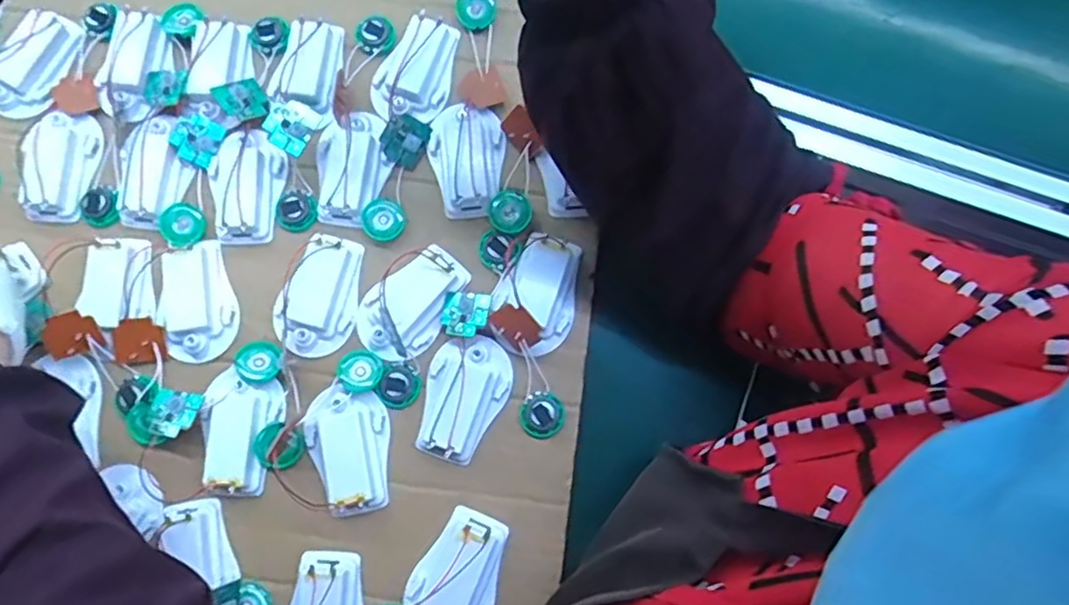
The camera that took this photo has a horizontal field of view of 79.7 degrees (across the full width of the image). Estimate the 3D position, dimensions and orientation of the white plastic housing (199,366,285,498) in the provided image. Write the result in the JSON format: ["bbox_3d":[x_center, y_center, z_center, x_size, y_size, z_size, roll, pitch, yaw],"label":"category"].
[{"bbox_3d":[-0.191,0.083,0.410,0.046,0.013,0.073,10,80,1],"label":"white plastic housing"}]

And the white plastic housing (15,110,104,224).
[{"bbox_3d":[-0.333,-0.095,0.443,0.047,0.015,0.078,7,80,0],"label":"white plastic housing"}]

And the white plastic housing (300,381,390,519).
[{"bbox_3d":[-0.118,0.093,0.407,0.050,0.015,0.081,-19,81,-4],"label":"white plastic housing"}]

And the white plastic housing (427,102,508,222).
[{"bbox_3d":[-0.046,-0.098,0.438,0.051,0.019,0.077,-5,80,-2],"label":"white plastic housing"}]

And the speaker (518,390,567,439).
[{"bbox_3d":[0.005,0.072,0.412,0.029,0.009,0.029,37,81,5],"label":"speaker"}]

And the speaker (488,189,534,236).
[{"bbox_3d":[-0.017,-0.061,0.432,0.029,0.011,0.030,0,80,-1],"label":"speaker"}]

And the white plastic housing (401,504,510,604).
[{"bbox_3d":[-0.045,0.165,0.388,0.053,0.024,0.072,26,81,4],"label":"white plastic housing"}]

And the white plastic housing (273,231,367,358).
[{"bbox_3d":[-0.144,-0.007,0.423,0.050,0.013,0.079,9,80,1],"label":"white plastic housing"}]

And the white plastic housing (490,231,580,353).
[{"bbox_3d":[0.001,-0.007,0.419,0.050,0.019,0.079,10,80,1],"label":"white plastic housing"}]

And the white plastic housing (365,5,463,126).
[{"bbox_3d":[-0.085,-0.165,0.450,0.054,0.018,0.075,17,80,2],"label":"white plastic housing"}]

